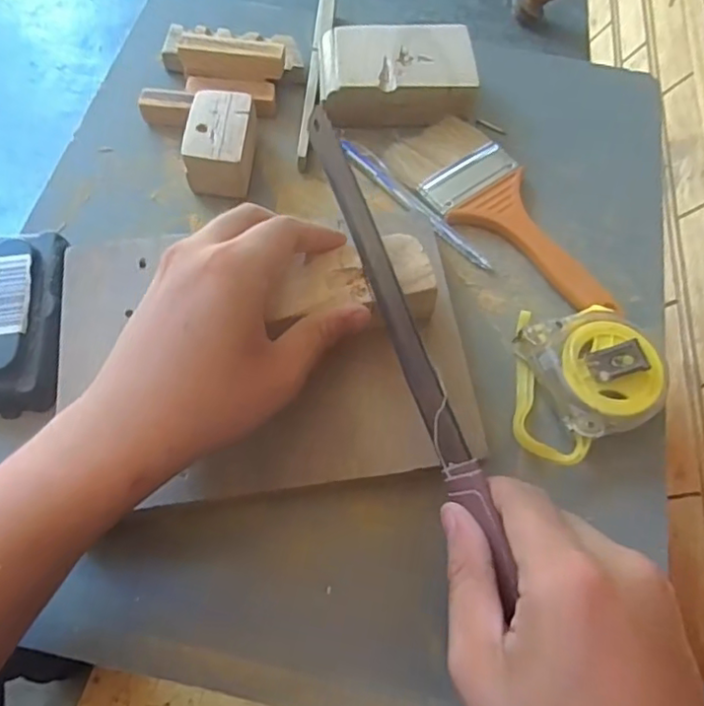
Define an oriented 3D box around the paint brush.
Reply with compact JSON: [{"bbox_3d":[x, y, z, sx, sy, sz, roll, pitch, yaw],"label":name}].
[{"bbox_3d":[0.098,-0.090,0.393,0.063,0.014,0.173,-36,72,-16],"label":"paint brush"}]

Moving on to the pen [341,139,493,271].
[{"bbox_3d":[0.039,-0.098,0.394,0.014,0.005,0.130,-39,73,-17],"label":"pen"}]

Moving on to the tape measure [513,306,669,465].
[{"bbox_3d":[0.131,0.015,0.333,0.075,0.031,0.087,5,66,0],"label":"tape measure"}]

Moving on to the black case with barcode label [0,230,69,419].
[{"bbox_3d":[-0.185,-0.020,0.333,0.049,0.024,0.103,-3,66,-4],"label":"black case with barcode label"}]

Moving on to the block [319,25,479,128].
[{"bbox_3d":[0.030,-0.191,0.419,0.101,0.030,0.064,-4,67,-4],"label":"block"}]

